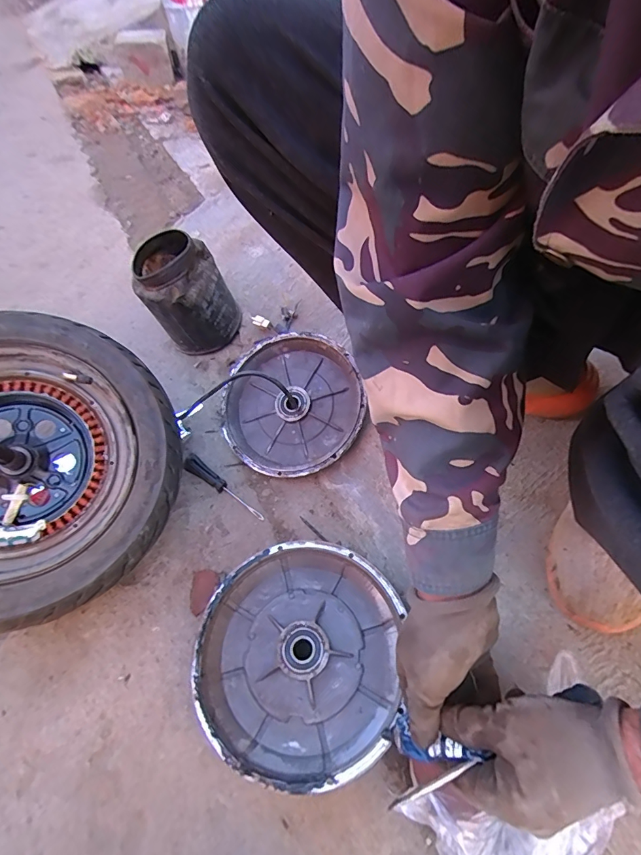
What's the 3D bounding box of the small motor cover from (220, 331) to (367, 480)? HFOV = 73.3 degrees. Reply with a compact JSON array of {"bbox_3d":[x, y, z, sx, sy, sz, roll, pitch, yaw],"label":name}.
[{"bbox_3d":[-0.041,-0.034,0.632,0.202,0.026,0.209,-18,74,9],"label":"small motor cover"}]

